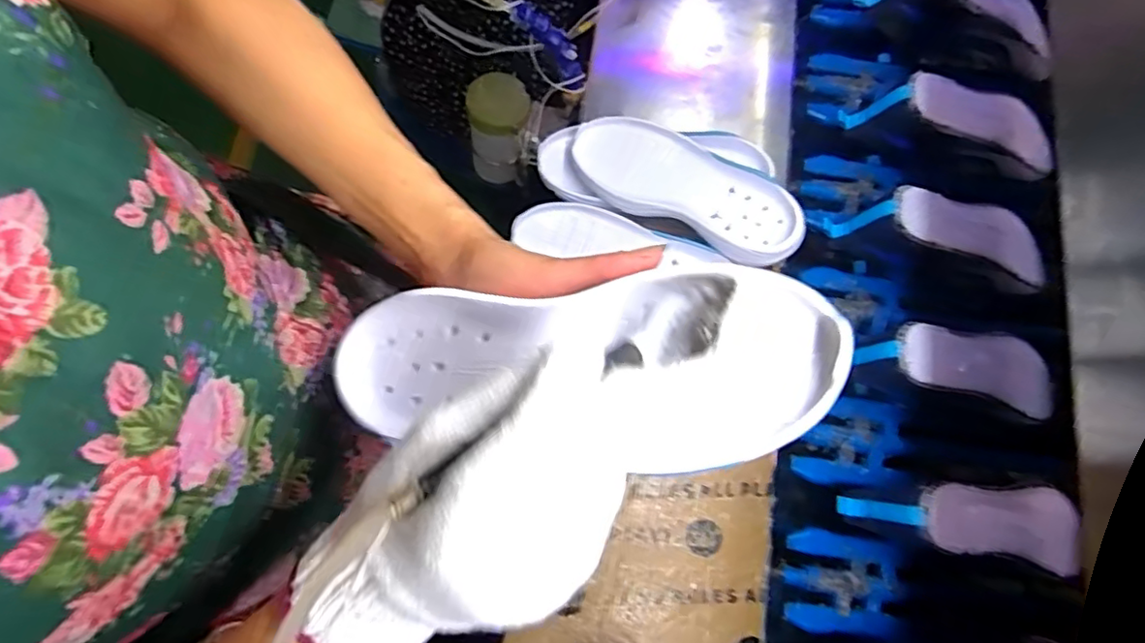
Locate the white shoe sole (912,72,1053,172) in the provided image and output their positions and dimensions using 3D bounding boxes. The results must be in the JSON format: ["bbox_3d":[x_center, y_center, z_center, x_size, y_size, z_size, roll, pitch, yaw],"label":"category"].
[{"bbox_3d":[0.450,-0.228,0.658,0.194,0.014,0.064,15,79,-15],"label":"white shoe sole"}]

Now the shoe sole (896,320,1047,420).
[{"bbox_3d":[0.394,0.043,0.583,0.193,0.007,0.070,13,79,-16],"label":"shoe sole"}]

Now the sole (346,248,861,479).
[{"bbox_3d":[-0.012,0.016,0.277,0.248,0.044,0.091,1,78,21],"label":"sole"}]

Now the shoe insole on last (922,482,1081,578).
[{"bbox_3d":[0.393,0.185,0.546,0.185,0.009,0.070,12,79,-14],"label":"shoe insole on last"}]

